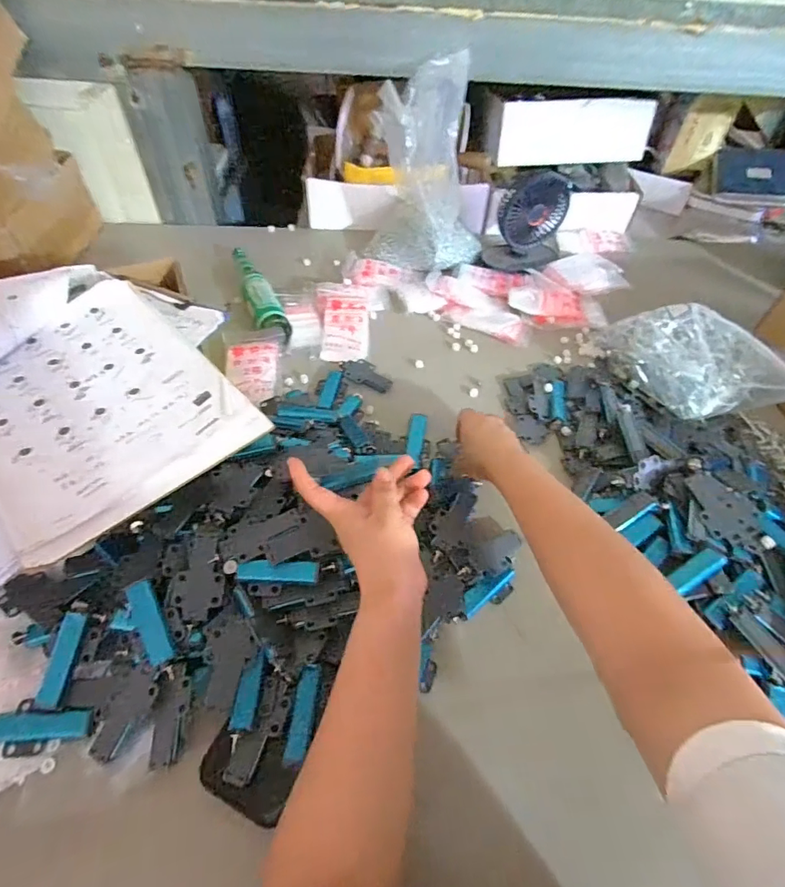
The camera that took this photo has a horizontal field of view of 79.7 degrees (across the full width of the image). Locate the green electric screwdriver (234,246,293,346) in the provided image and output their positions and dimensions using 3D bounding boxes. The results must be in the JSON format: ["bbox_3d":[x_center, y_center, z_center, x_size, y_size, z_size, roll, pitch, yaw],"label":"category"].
[{"bbox_3d":[-0.220,-0.253,0.762,0.050,0.042,0.270,-19,55,-15],"label":"green electric screwdriver"}]

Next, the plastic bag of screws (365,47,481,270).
[{"bbox_3d":[0.059,-0.426,0.757,0.186,0.277,0.124,14,54,9],"label":"plastic bag of screws"}]

